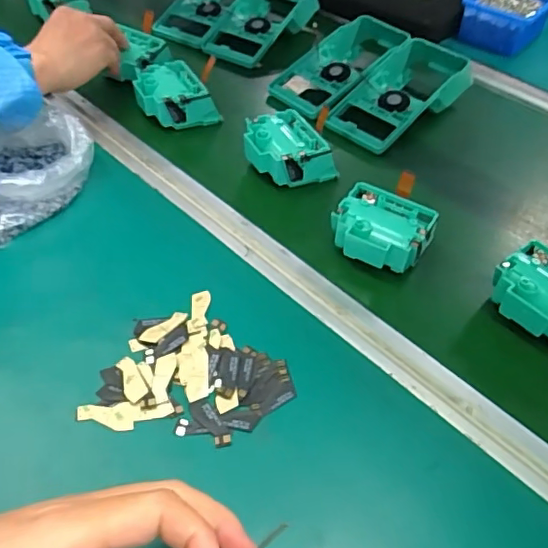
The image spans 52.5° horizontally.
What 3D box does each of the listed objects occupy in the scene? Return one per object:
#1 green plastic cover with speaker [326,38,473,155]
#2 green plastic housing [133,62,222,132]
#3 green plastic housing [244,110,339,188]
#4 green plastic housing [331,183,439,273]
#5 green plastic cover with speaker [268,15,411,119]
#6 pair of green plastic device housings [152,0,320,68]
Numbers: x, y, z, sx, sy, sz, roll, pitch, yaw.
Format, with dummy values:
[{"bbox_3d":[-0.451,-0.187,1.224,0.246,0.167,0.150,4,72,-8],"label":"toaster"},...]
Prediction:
[{"bbox_3d":[0.145,-0.209,0.627,0.081,0.040,0.190,37,55,25],"label":"green plastic cover with speaker"},{"bbox_3d":[-0.111,-0.187,0.594,0.068,0.042,0.080,-29,57,-27],"label":"green plastic housing"},{"bbox_3d":[0.010,-0.121,0.539,0.071,0.034,0.075,-23,54,-23],"label":"green plastic housing"},{"bbox_3d":[0.090,-0.034,0.462,0.075,0.036,0.064,26,51,18],"label":"green plastic housing"},{"bbox_3d":[0.086,-0.257,0.669,0.089,0.038,0.187,37,55,25],"label":"green plastic cover with speaker"},{"bbox_3d":[-0.049,-0.365,0.759,0.192,0.049,0.207,24,51,16],"label":"pair of green plastic device housings"}]

